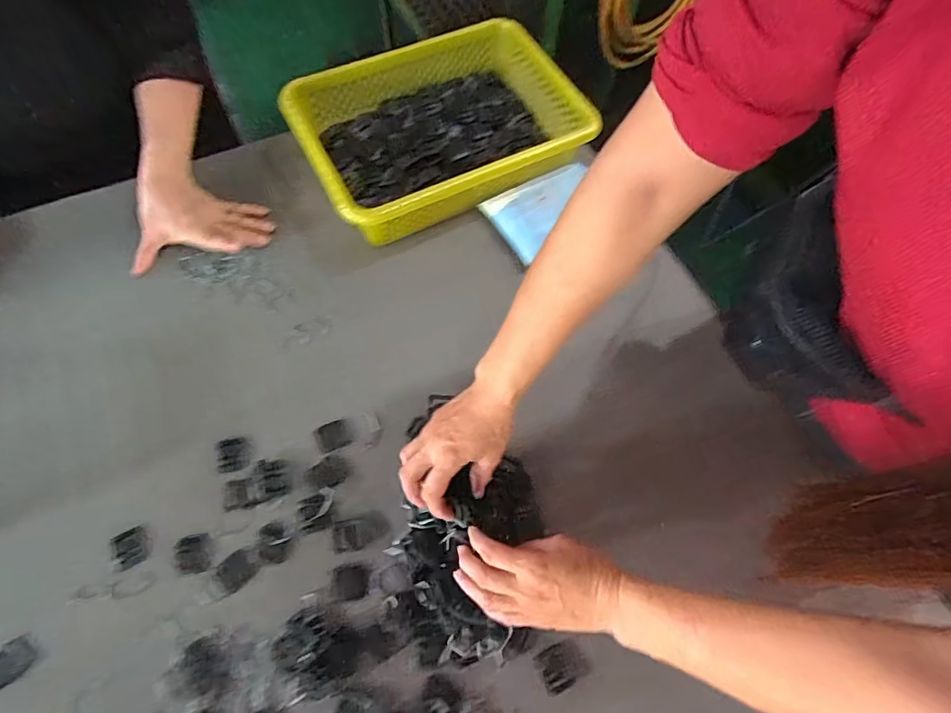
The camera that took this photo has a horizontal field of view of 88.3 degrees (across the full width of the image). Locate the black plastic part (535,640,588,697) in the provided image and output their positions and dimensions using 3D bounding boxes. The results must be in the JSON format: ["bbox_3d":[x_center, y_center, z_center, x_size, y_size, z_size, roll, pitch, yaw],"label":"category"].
[{"bbox_3d":[0.080,0.285,0.452,0.042,0.004,0.036,-23,69,-11],"label":"black plastic part"}]

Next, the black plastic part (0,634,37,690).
[{"bbox_3d":[-0.418,0.275,0.438,0.029,0.007,0.040,38,71,14],"label":"black plastic part"}]

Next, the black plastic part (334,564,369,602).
[{"bbox_3d":[-0.121,0.221,0.479,0.031,0.004,0.032,-11,67,-7],"label":"black plastic part"}]

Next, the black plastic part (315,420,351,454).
[{"bbox_3d":[-0.157,0.087,0.534,0.034,0.007,0.029,-23,69,-11],"label":"black plastic part"}]

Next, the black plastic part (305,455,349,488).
[{"bbox_3d":[-0.157,0.124,0.521,0.042,0.006,0.030,-32,71,-14],"label":"black plastic part"}]

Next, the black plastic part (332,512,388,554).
[{"bbox_3d":[-0.117,0.178,0.497,0.053,0.007,0.032,-15,68,-8],"label":"black plastic part"}]

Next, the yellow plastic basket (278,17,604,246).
[{"bbox_3d":[-0.047,-0.307,0.657,0.359,0.078,0.252,-26,70,-13],"label":"yellow plastic basket"}]

